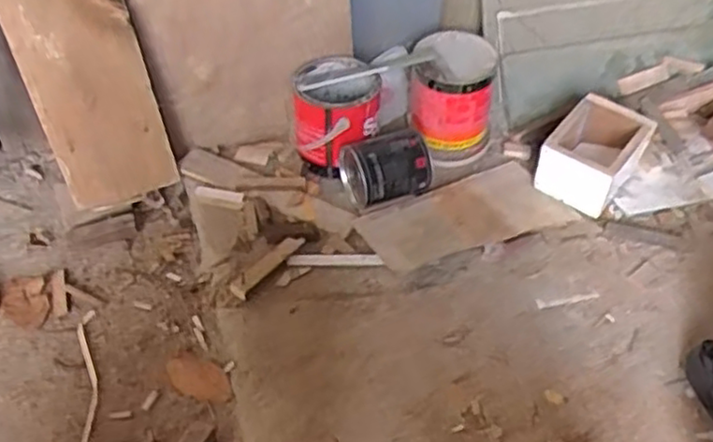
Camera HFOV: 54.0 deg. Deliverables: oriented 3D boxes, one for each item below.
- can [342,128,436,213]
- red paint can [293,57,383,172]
[{"bbox_3d":[0.051,-0.090,1.162,0.135,0.091,0.099,-10,46,-11],"label":"can"},{"bbox_3d":[-0.031,-0.180,1.218,0.139,0.156,0.137,1,45,-1],"label":"red paint can"}]

